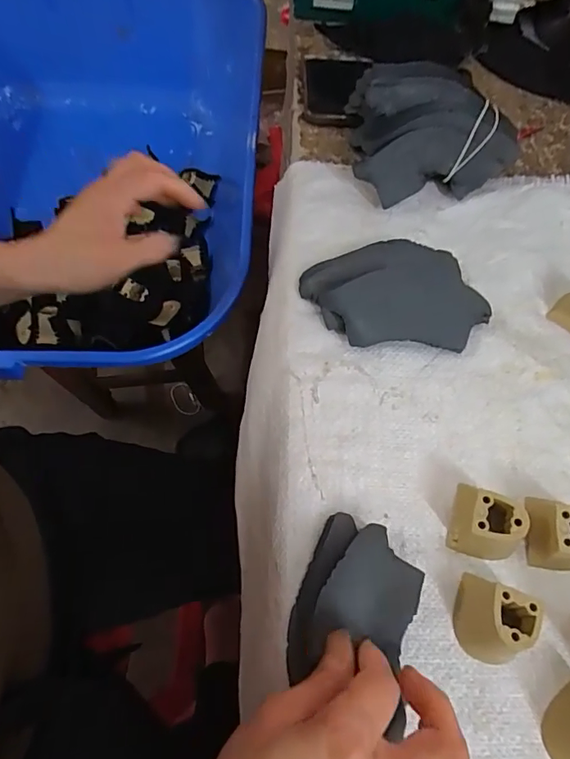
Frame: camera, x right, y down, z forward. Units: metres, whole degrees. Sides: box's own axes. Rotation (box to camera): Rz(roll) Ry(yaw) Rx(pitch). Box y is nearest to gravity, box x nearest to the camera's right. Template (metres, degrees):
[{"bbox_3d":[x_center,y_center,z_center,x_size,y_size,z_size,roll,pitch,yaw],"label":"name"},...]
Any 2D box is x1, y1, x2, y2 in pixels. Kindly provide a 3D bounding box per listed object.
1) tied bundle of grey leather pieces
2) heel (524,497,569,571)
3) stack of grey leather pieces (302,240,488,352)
[{"bbox_3d":[0.124,-0.207,0.398,0.130,0.064,0.109,1,69,-2],"label":"tied bundle of grey leather pieces"},{"bbox_3d":[0.178,0.097,0.303,0.035,0.039,0.043,4,68,-1],"label":"heel"},{"bbox_3d":[0.083,-0.068,0.362,0.134,0.034,0.085,1,69,-2],"label":"stack of grey leather pieces"}]

